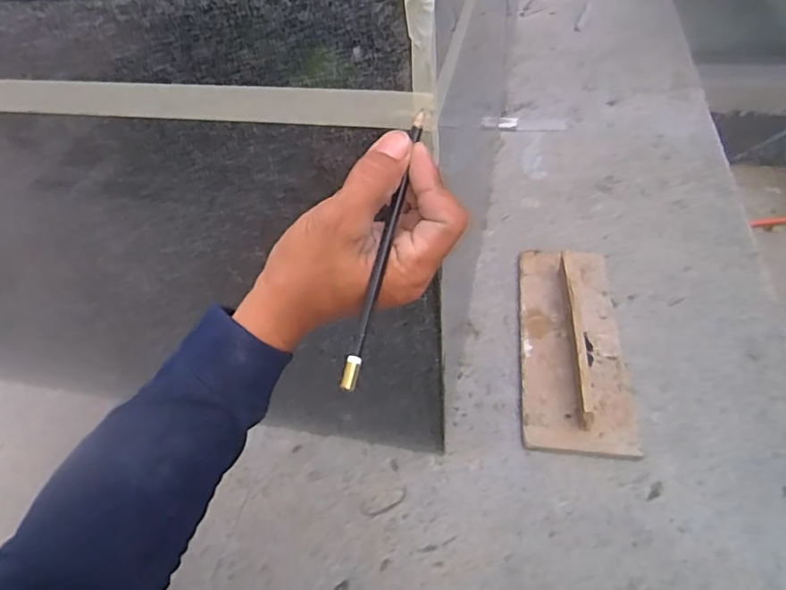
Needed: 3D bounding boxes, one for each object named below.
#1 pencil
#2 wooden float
[{"bbox_3d":[-0.004,-0.029,0.311,0.008,0.007,0.170,11,77,16],"label":"pencil"},{"bbox_3d":[0.235,0.049,0.720,0.127,0.051,0.322,3,47,8],"label":"wooden float"}]

